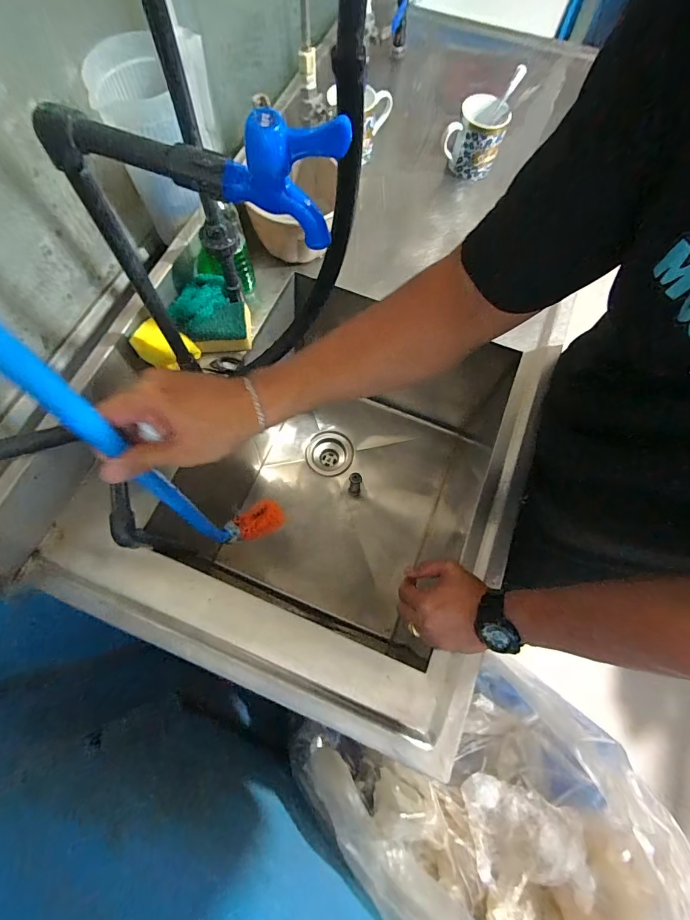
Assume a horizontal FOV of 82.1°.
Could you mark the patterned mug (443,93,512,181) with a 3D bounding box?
[{"bbox_3d":[0.248,-0.613,0.773,0.108,0.107,0.084,21,71,7],"label":"patterned mug"}]

